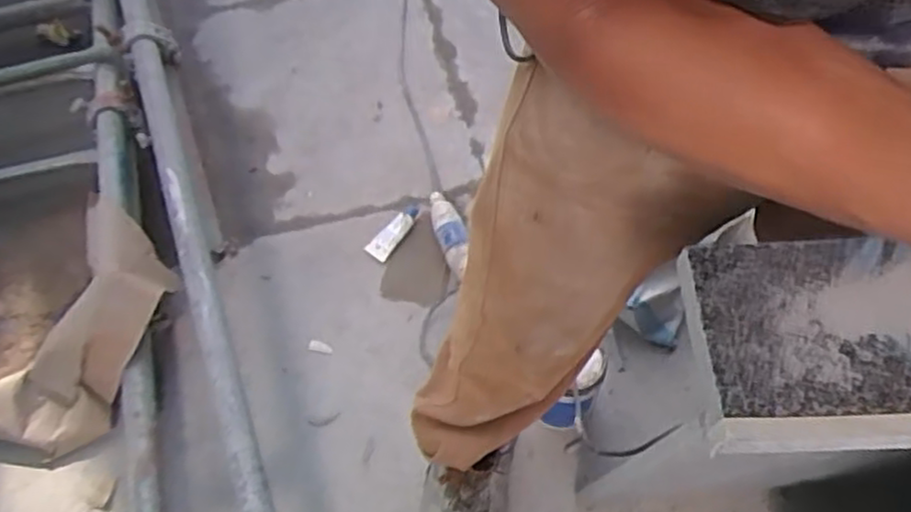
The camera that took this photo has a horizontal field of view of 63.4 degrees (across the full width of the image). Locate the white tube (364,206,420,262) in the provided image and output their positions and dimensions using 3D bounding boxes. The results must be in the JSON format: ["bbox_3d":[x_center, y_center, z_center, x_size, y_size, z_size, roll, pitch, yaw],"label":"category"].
[{"bbox_3d":[-0.106,-0.041,1.267,0.035,0.025,0.116,29,65,18],"label":"white tube"}]

